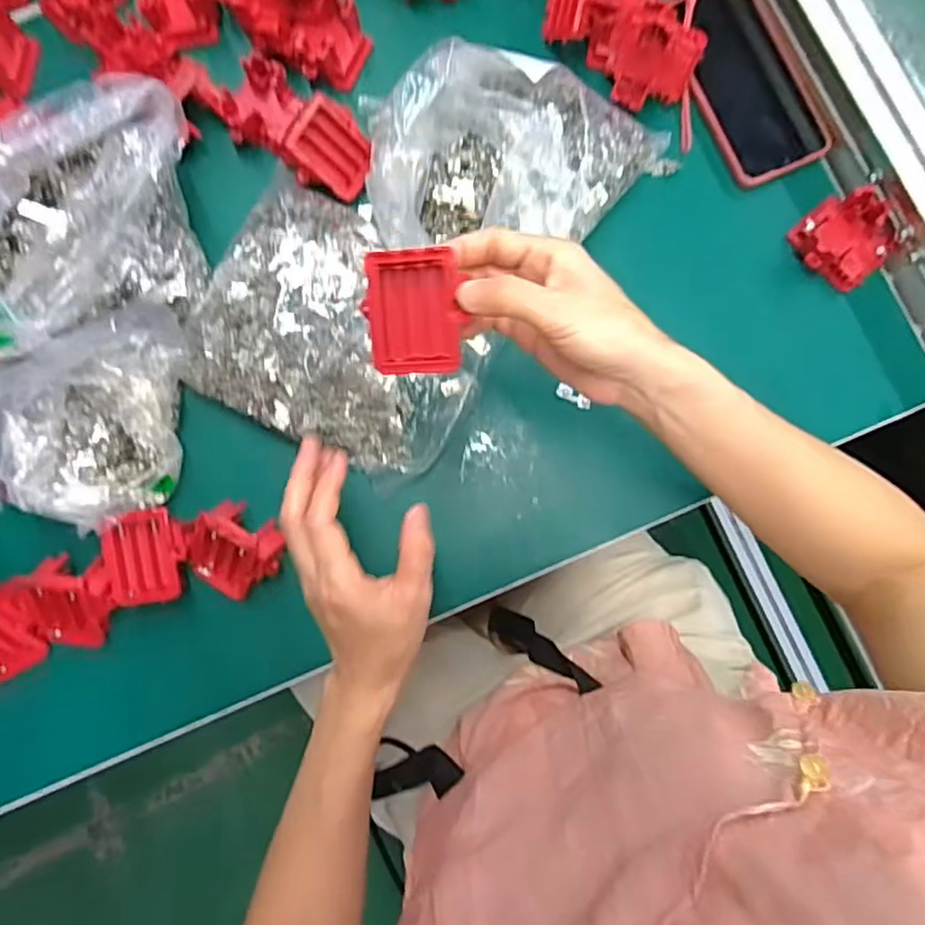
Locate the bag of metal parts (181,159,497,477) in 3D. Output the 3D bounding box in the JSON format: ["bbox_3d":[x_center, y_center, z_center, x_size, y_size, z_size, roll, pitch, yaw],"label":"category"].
[{"bbox_3d":[-0.088,-0.098,0.476,0.206,0.037,0.171,26,87,1],"label":"bag of metal parts"}]

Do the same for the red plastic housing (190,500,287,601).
[{"bbox_3d":[-0.165,0.066,0.465,0.064,0.033,0.066,26,84,5],"label":"red plastic housing"}]

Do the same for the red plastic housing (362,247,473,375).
[{"bbox_3d":[-0.026,-0.082,0.353,0.050,0.018,0.065,-3,104,16],"label":"red plastic housing"}]

